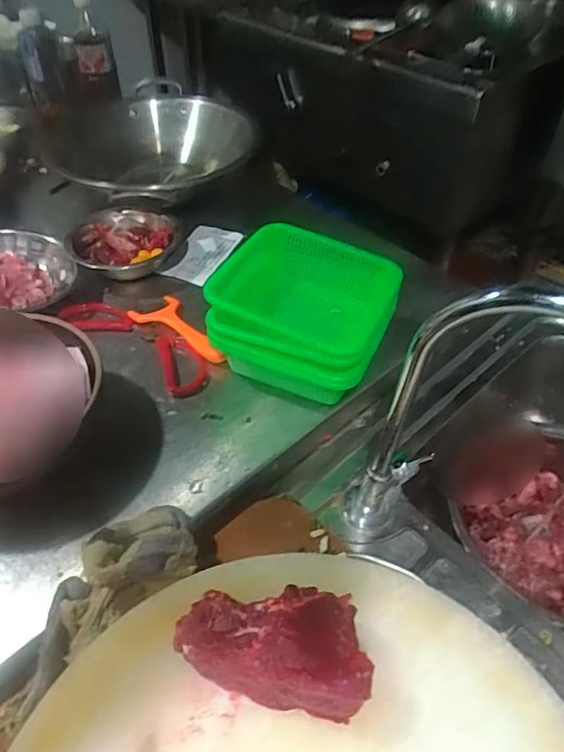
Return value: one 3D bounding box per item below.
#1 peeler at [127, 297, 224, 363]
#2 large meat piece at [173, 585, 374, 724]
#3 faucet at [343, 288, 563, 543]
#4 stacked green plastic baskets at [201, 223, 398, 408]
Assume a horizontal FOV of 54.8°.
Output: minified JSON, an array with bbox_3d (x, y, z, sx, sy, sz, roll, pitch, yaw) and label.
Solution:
[{"bbox_3d":[-0.125,-0.055,0.671,0.063,0.022,0.133,-33,56,-28],"label":"peeler"},{"bbox_3d":[-0.007,0.187,0.387,0.136,0.046,0.072,8,47,6],"label":"large meat piece"},{"bbox_3d":[0.161,0.054,0.466,0.182,0.319,0.068,9,48,8],"label":"faucet"},{"bbox_3d":[0.027,-0.073,0.623,0.190,0.101,0.186,19,50,16],"label":"stacked green plastic baskets"}]

